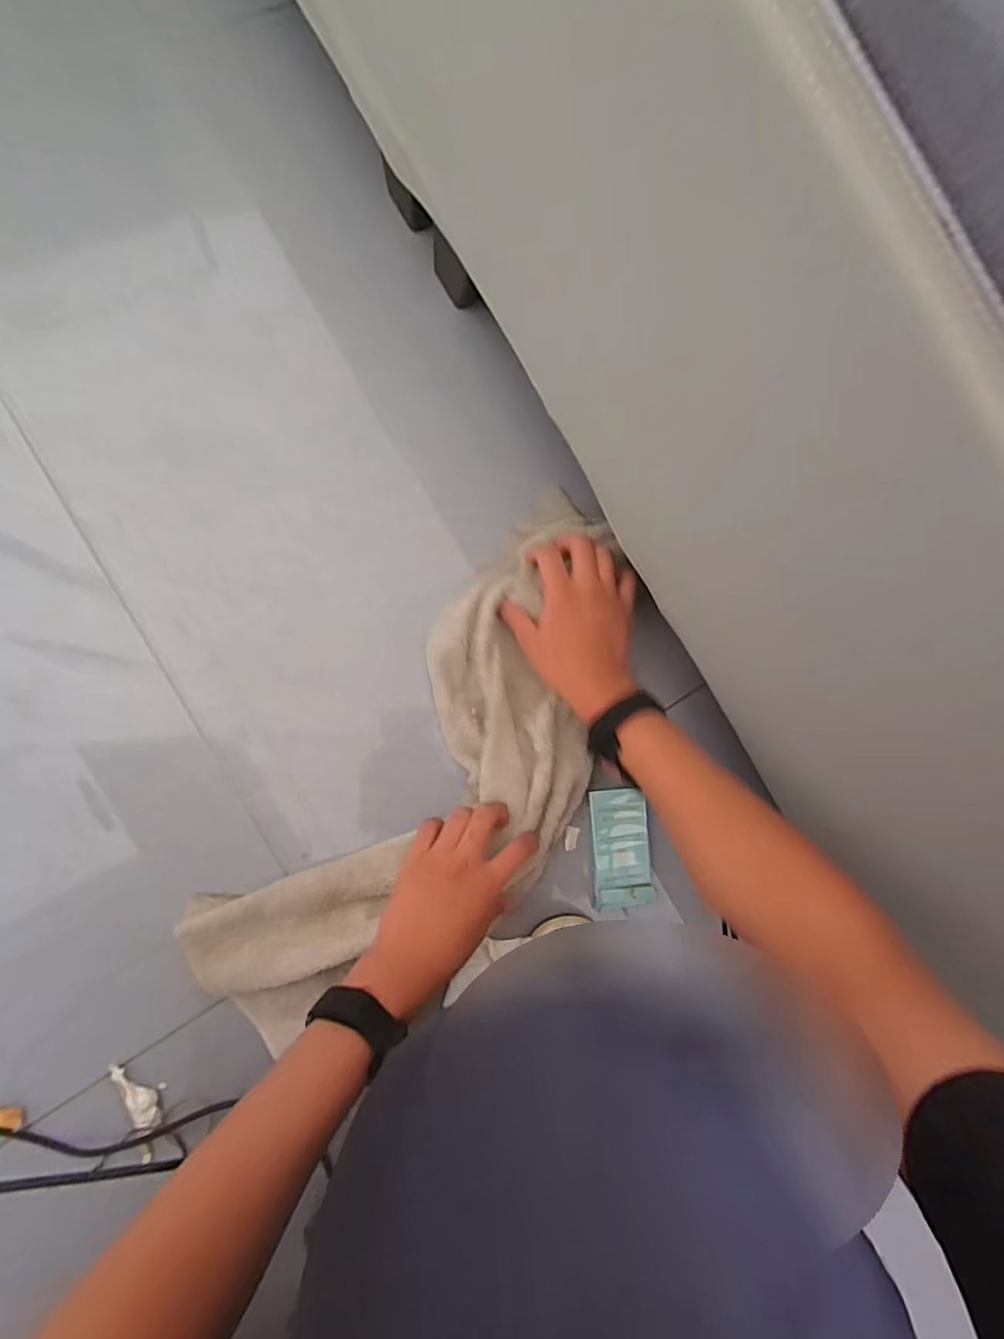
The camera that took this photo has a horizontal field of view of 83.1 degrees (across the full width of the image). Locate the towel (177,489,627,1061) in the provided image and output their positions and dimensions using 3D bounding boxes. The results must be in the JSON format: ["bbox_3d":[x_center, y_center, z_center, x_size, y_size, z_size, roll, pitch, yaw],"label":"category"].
[{"bbox_3d":[-0.032,0.099,0.518,0.210,0.037,0.534,40,81,2],"label":"towel"}]

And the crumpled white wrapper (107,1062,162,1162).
[{"bbox_3d":[-0.297,0.360,0.469,0.024,0.014,0.080,-25,90,-12],"label":"crumpled white wrapper"}]

